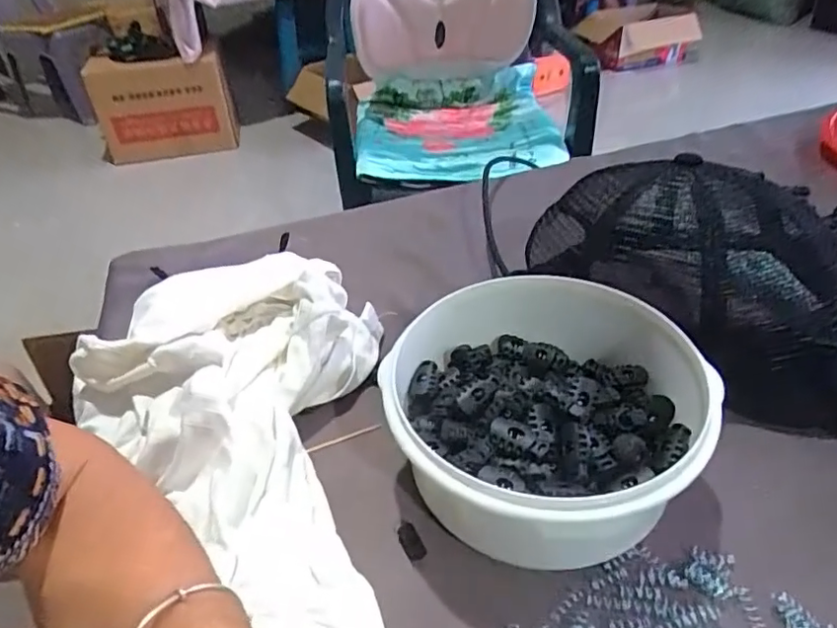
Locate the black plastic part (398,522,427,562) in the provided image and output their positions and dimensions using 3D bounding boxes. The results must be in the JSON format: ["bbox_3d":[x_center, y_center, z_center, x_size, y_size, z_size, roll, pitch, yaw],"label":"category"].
[{"bbox_3d":[-0.004,0.121,0.315,0.011,0.005,0.020,-21,42,-19],"label":"black plastic part"}]

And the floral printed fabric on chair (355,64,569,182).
[{"bbox_3d":[0.065,-0.379,1.158,0.377,0.105,0.322,-6,39,-2],"label":"floral printed fabric on chair"}]

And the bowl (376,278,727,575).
[{"bbox_3d":[0.066,0.056,0.327,0.158,0.075,0.154,-3,39,2],"label":"bowl"}]

